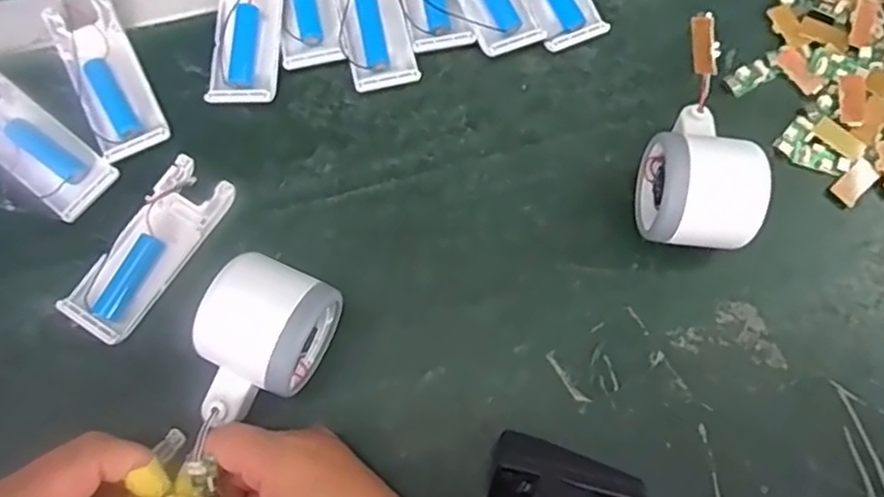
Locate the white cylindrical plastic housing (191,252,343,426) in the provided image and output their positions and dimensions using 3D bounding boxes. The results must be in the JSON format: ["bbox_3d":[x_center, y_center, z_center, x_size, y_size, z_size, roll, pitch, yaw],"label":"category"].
[{"bbox_3d":[-0.092,0.047,0.339,0.054,0.050,0.078,24,75,5],"label":"white cylindrical plastic housing"}]

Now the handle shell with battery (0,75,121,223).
[{"bbox_3d":[-0.236,-0.061,0.391,0.100,0.020,0.044,36,76,8],"label":"handle shell with battery"}]

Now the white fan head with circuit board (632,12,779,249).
[{"bbox_3d":[0.143,-0.057,0.382,0.056,0.060,0.115,5,74,0],"label":"white fan head with circuit board"}]

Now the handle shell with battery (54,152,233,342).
[{"bbox_3d":[-0.162,0.001,0.381,0.037,0.014,0.106,32,76,7],"label":"handle shell with battery"}]

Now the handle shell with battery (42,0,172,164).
[{"bbox_3d":[-0.198,-0.103,0.403,0.039,0.020,0.100,-25,76,-8],"label":"handle shell with battery"}]

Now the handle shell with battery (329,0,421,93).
[{"bbox_3d":[-0.046,-0.147,0.421,0.042,0.010,0.102,-14,75,-6],"label":"handle shell with battery"}]

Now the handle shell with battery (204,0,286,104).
[{"bbox_3d":[-0.116,-0.138,0.414,0.041,0.017,0.103,4,74,-1],"label":"handle shell with battery"}]

